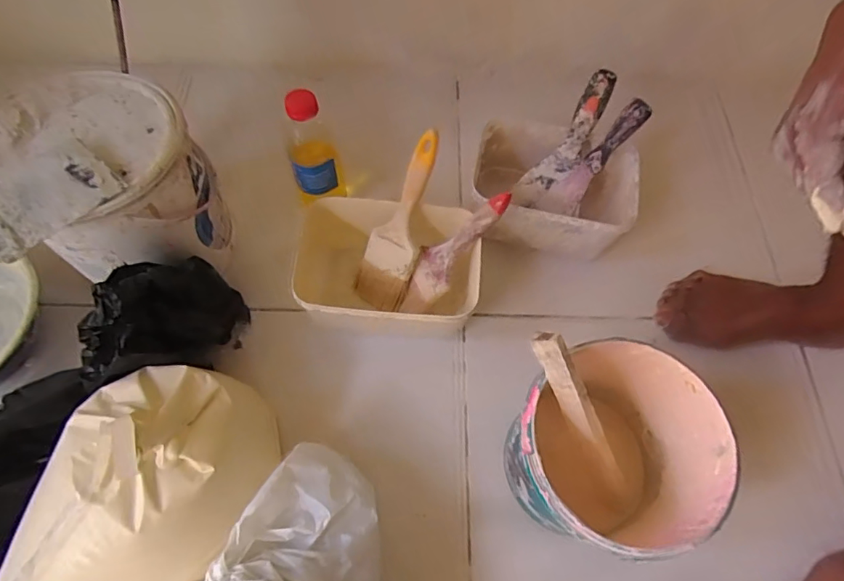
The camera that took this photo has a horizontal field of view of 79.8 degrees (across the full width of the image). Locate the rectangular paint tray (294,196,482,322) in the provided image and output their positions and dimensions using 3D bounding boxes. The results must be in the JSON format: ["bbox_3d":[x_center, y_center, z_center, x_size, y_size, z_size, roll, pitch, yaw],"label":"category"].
[{"bbox_3d":[-0.031,-0.021,0.576,0.187,0.088,0.145,4,65,0],"label":"rectangular paint tray"}]

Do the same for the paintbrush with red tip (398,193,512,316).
[{"bbox_3d":[0.030,-0.041,0.558,0.174,0.019,0.055,-47,69,23],"label":"paintbrush with red tip"}]

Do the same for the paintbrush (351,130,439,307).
[{"bbox_3d":[-0.025,-0.074,0.560,0.058,0.202,0.013,25,22,10],"label":"paintbrush"}]

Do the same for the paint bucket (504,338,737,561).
[{"bbox_3d":[0.160,0.149,0.465,0.159,0.161,0.161,1,65,-1],"label":"paint bucket"}]

